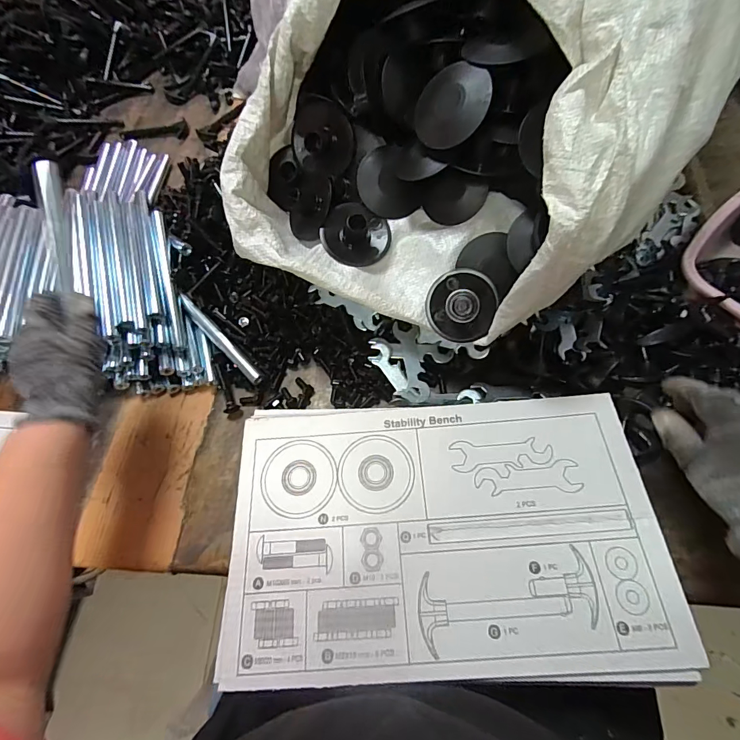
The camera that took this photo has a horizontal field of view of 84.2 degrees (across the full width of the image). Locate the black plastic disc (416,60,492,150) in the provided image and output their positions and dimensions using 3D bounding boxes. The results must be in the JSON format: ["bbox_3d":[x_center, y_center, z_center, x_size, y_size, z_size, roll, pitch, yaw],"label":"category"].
[{"bbox_3d":[0.071,-0.231,0.358,0.065,0.065,0.010,29,26,29],"label":"black plastic disc"}]

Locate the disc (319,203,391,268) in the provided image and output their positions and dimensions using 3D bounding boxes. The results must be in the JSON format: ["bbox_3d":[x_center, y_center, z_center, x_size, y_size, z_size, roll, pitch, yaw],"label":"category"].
[{"bbox_3d":[-0.014,-0.136,0.414,0.065,0.031,0.065,0,87,-5],"label":"disc"}]

